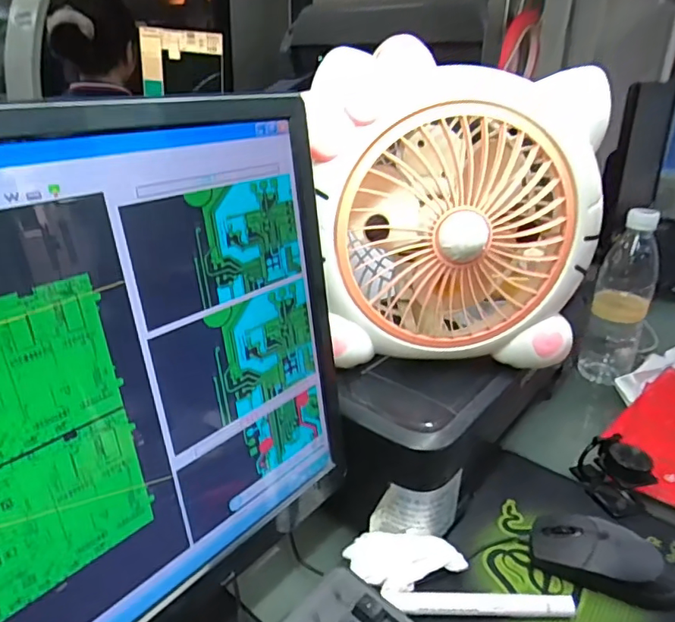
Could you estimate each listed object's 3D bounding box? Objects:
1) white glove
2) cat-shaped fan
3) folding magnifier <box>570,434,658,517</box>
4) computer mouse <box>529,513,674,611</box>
[{"bbox_3d":[0.053,0.198,0.421,0.093,0.025,0.037,7,25,11],"label":"white glove"},{"bbox_3d":[0.093,-0.079,0.453,0.250,0.233,0.116,-6,26,-16],"label":"cat-shaped fan"},{"bbox_3d":[0.270,0.156,0.515,0.044,0.059,0.064,-6,26,-16],"label":"folding magnifier"},{"bbox_3d":[0.220,0.199,0.431,0.117,0.038,0.058,14,27,25],"label":"computer mouse"}]

